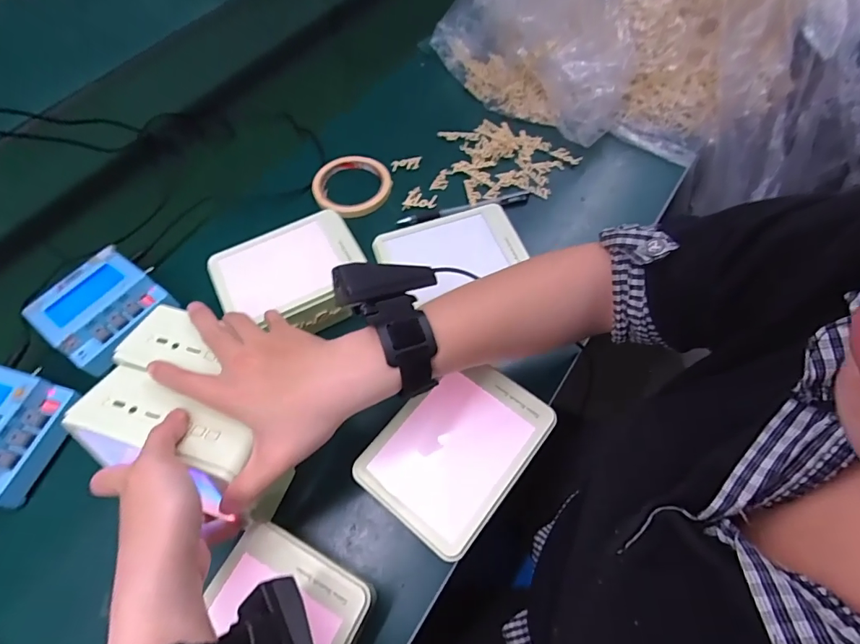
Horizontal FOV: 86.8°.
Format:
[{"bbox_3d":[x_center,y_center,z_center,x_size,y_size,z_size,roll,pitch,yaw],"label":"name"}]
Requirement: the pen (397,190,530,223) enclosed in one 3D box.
[{"bbox_3d":[0.041,-0.135,0.536,0.162,0.010,0.017,-15,59,-5],"label":"pen"}]

